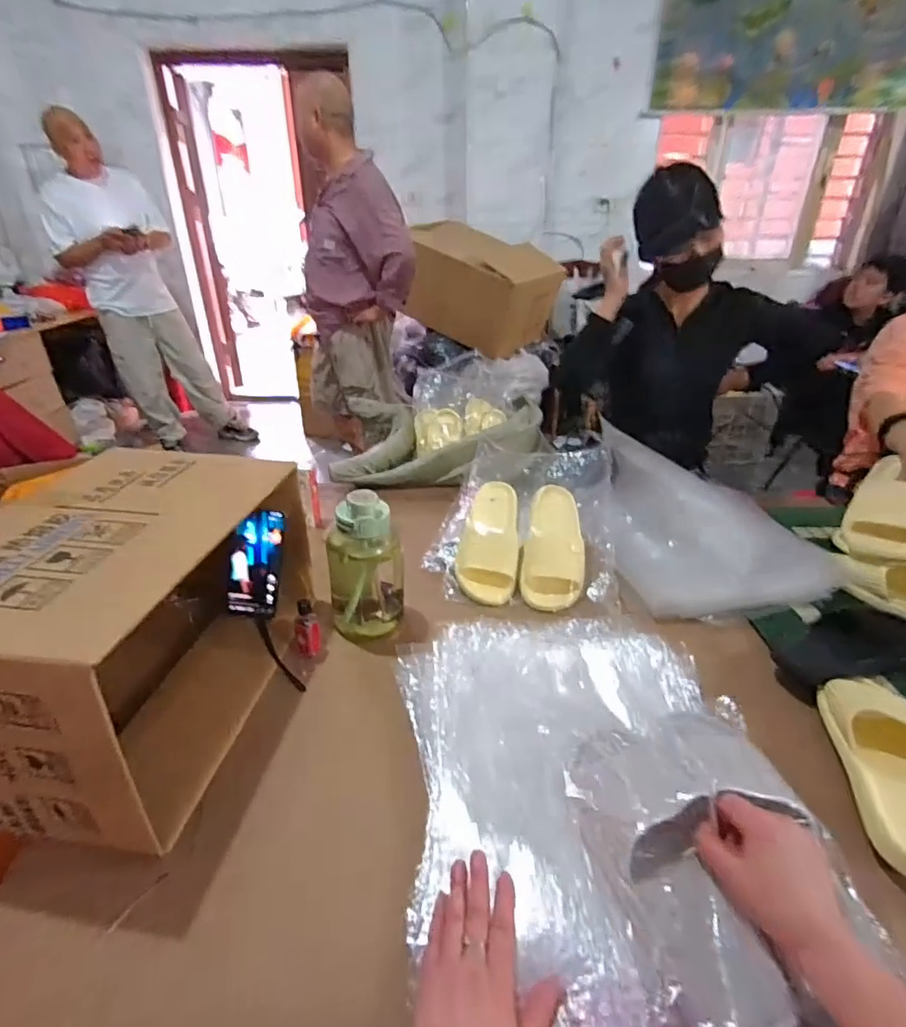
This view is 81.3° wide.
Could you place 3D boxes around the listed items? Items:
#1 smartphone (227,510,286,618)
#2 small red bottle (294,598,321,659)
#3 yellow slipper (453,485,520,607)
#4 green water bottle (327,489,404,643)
[{"bbox_3d":[-0.293,0.074,0.784,0.070,0.159,0.009,7,4,-11],"label":"smartphone"},{"bbox_3d":[-0.203,0.158,0.733,0.035,0.083,0.031,-11,32,-17],"label":"small red bottle"},{"bbox_3d":[0.065,0.033,0.918,0.098,0.062,0.255,5,49,8],"label":"yellow slipper"},{"bbox_3d":[-0.125,0.073,0.753,0.101,0.209,0.085,-5,30,-9],"label":"green water bottle"}]

